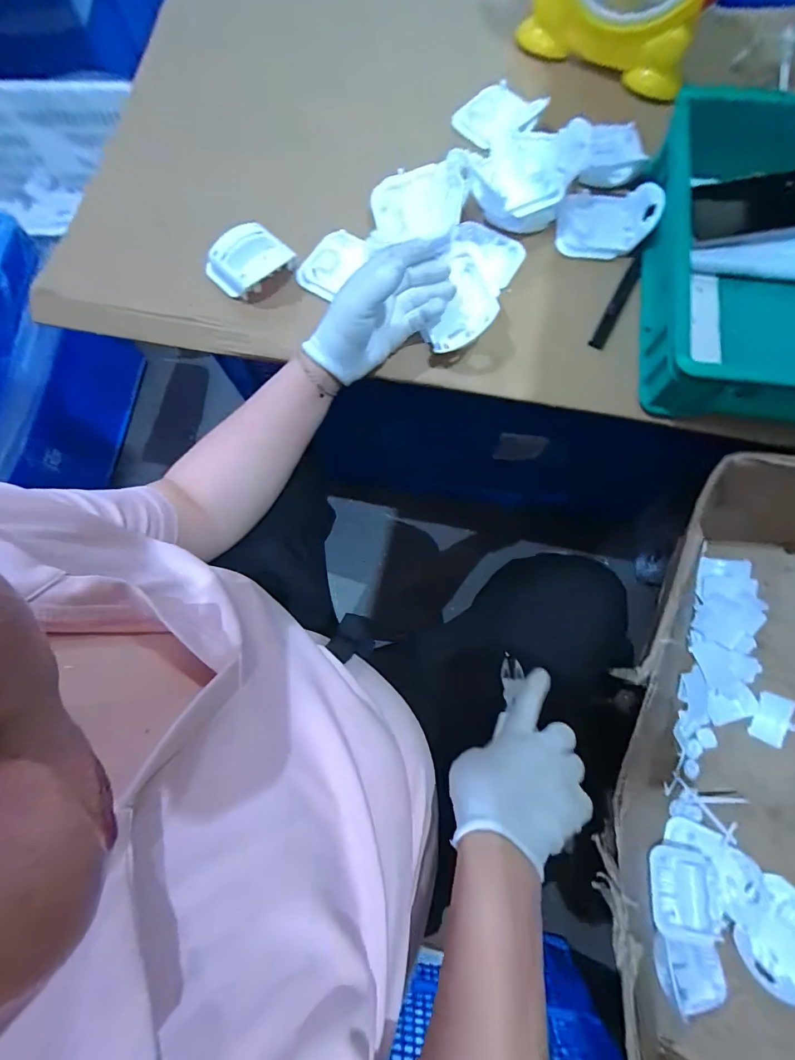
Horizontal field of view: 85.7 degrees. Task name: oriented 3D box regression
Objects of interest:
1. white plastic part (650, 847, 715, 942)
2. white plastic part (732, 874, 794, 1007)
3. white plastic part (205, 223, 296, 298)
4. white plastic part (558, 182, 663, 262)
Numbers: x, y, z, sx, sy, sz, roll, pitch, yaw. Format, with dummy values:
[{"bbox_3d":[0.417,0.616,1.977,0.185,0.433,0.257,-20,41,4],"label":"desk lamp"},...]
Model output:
[{"bbox_3d":[0.347,0.442,0.523,0.073,0.014,0.090,11,61,3],"label":"white plastic part"},{"bbox_3d":[0.454,0.479,0.499,0.083,0.017,0.107,36,84,36],"label":"white plastic part"},{"bbox_3d":[-0.163,-0.296,0.471,0.088,0.030,0.062,-32,79,-5],"label":"white plastic part"},{"bbox_3d":[0.239,-0.354,0.488,0.109,0.030,0.082,-2,78,1],"label":"white plastic part"}]

